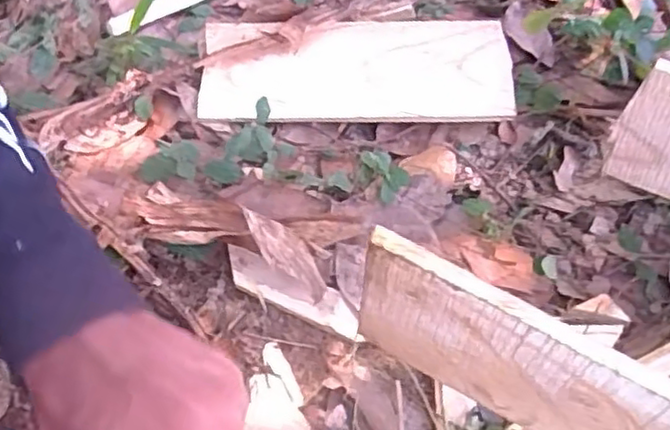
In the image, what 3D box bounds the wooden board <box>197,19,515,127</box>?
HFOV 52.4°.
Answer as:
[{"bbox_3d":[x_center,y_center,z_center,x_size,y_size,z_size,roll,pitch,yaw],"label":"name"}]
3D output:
[{"bbox_3d":[0.021,-0.150,0.688,0.306,0.023,0.129,0,56,-3],"label":"wooden board"}]

